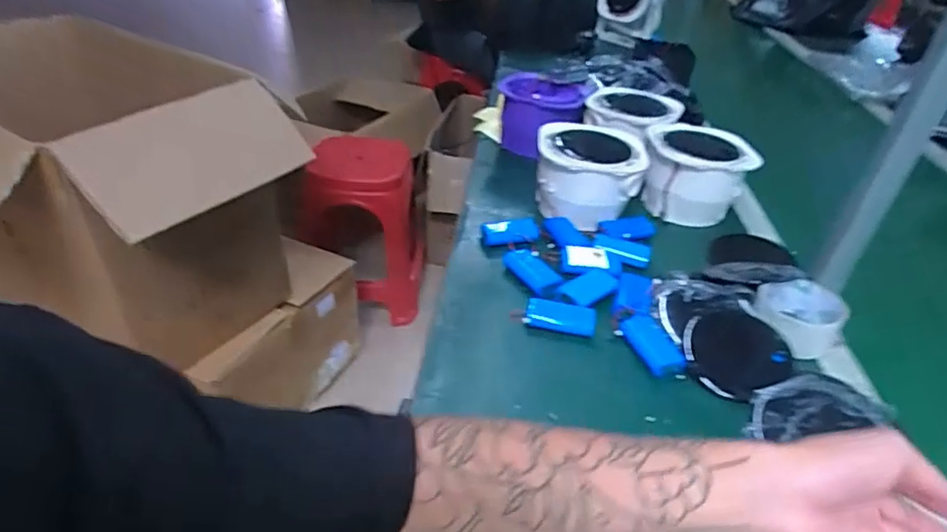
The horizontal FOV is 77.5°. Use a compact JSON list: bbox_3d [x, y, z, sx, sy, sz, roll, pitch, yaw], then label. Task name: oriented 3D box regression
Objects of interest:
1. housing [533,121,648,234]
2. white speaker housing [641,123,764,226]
[{"bbox_3d":[0.154,-0.126,0.791,0.137,0.082,0.131,10,35,7],"label":"housing"},{"bbox_3d":[0.308,-0.131,0.832,0.143,0.096,0.127,7,35,3],"label":"white speaker housing"}]

